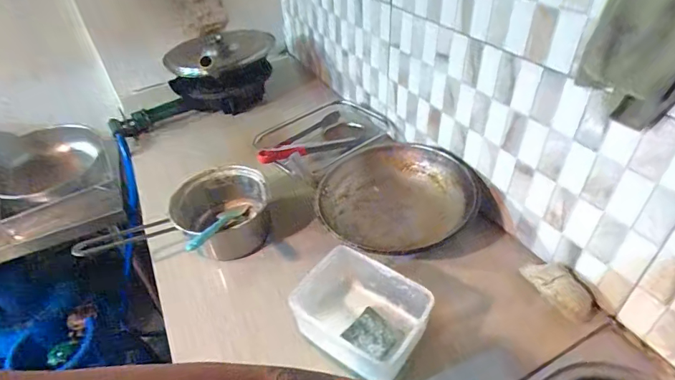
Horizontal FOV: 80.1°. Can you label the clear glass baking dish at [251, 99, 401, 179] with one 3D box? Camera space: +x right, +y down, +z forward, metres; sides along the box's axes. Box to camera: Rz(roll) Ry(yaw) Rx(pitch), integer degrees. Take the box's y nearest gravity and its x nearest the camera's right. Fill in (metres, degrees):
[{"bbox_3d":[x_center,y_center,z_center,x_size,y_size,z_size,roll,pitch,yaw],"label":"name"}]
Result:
[{"bbox_3d":[-0.020,-0.111,0.913,0.280,0.060,0.225,-23,43,-21],"label":"clear glass baking dish"}]

